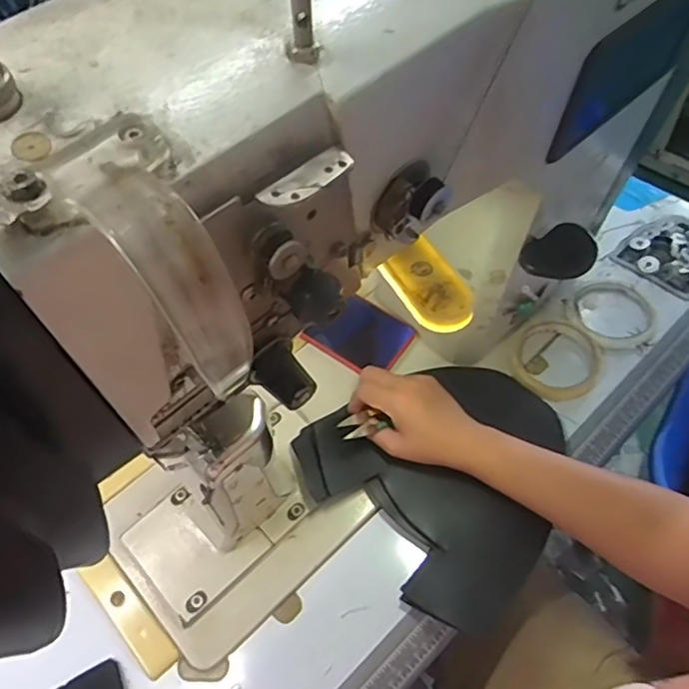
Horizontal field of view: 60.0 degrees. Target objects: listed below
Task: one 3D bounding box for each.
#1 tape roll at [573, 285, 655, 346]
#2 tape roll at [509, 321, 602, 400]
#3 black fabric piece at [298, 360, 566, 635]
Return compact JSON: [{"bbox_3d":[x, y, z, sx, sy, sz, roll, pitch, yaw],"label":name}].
[{"bbox_3d":[0.293,-0.035,0.651,0.084,0.011,0.084,-3,55,4],"label":"tape roll"},{"bbox_3d":[0.220,0.014,0.621,0.088,0.011,0.094,-3,55,4],"label":"tape roll"},{"bbox_3d":[0.100,0.107,0.556,0.226,0.031,0.220,-39,60,-20],"label":"black fabric piece"}]

